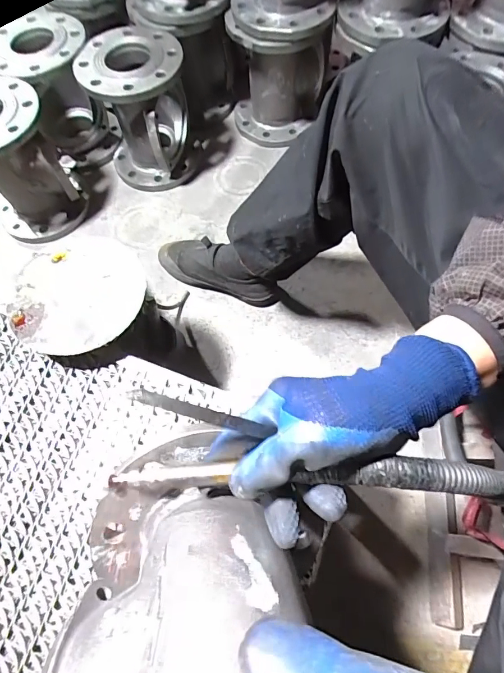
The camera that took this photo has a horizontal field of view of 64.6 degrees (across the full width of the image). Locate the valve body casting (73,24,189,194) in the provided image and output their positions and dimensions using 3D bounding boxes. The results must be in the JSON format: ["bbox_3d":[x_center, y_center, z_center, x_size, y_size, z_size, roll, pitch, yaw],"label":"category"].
[{"bbox_3d":[-0.212,-0.435,0.817,0.192,0.255,0.210,-16,66,-5],"label":"valve body casting"}]

